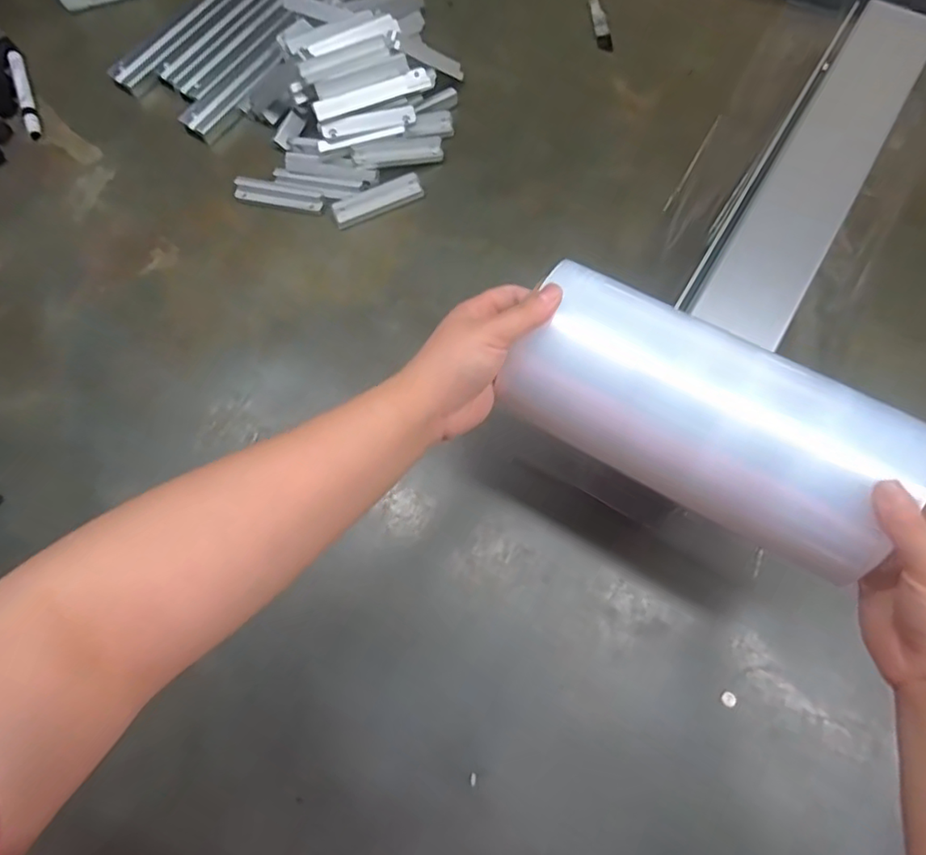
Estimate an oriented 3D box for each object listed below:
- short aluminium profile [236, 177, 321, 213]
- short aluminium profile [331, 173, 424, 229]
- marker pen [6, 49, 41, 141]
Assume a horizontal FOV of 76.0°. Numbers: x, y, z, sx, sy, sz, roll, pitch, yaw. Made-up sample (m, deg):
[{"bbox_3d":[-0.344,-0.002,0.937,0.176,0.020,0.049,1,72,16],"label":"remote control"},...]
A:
[{"bbox_3d":[-0.203,-0.256,0.651,0.100,0.008,0.025,13,71,8],"label":"short aluminium profile"},{"bbox_3d":[-0.092,-0.246,0.638,0.100,0.006,0.028,-24,71,-6],"label":"short aluminium profile"},{"bbox_3d":[-0.539,-0.412,0.725,0.016,0.017,0.143,-22,71,-5],"label":"marker pen"}]

